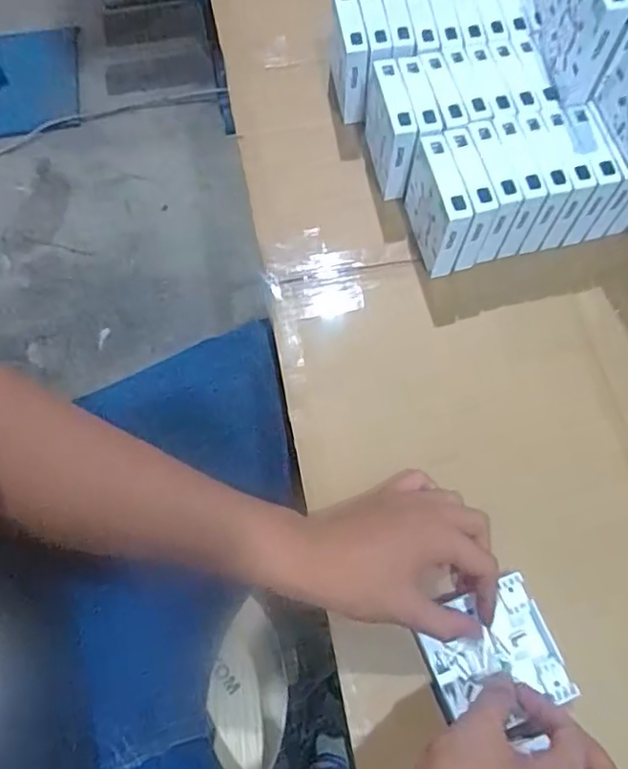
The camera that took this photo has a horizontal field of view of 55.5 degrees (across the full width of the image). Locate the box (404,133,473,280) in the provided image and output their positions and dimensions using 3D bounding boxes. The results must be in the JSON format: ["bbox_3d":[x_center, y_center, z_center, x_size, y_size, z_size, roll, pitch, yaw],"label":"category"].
[{"bbox_3d":[0.104,-0.152,0.517,0.027,0.084,0.087,-12,68,-4],"label":"box"}]

